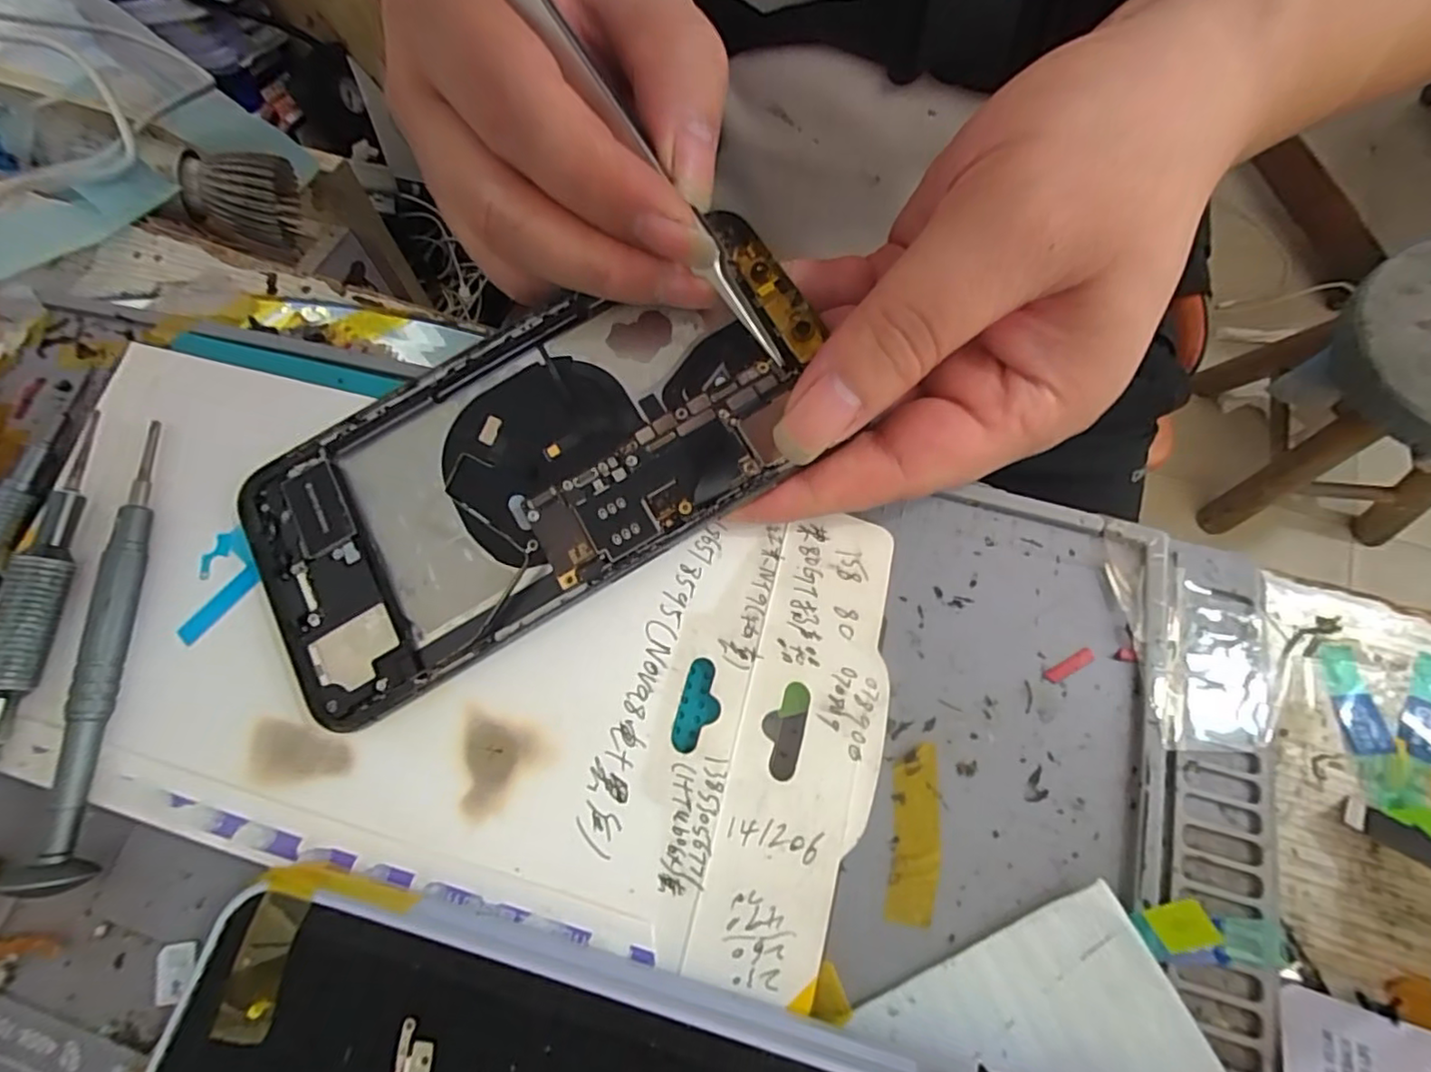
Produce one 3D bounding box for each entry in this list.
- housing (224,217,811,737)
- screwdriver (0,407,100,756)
[{"bbox_3d":[-0.044,-0.019,0.159,0.155,0.006,0.073,-32,72,-2],"label":"housing"},{"bbox_3d":[-0.179,0.026,0.157,0.011,0.017,0.121,-2,71,4],"label":"screwdriver"}]

